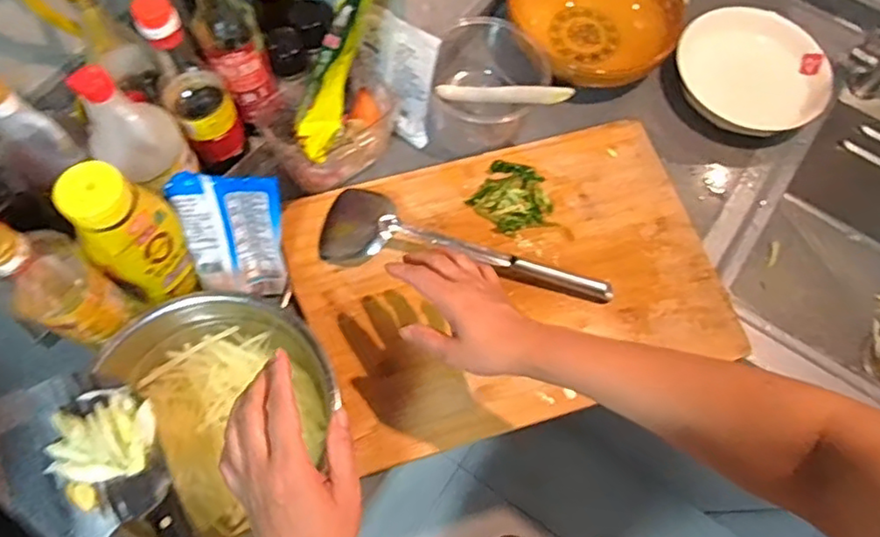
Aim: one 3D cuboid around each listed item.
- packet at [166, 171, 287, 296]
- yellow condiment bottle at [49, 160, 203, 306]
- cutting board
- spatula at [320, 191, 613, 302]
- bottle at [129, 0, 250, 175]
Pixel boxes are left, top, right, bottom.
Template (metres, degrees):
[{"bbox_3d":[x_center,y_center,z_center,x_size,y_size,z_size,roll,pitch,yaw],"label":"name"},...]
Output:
[{"bbox_3d":[-0.217,-0.032,0.652,0.102,0.141,0.016,-3,35,-11],"label":"packet"},{"bbox_3d":[-0.288,-0.028,0.598,0.064,0.187,0.057,-14,69,-8],"label":"yellow condiment bottle"},{"bbox_3d":[0.080,0.010,0.719,0.463,0.027,0.320,-15,69,-8],"label":"cutting board"},{"bbox_3d":[0.022,-0.008,0.704,0.337,0.041,0.089,20,68,6],"label":"spatula"},{"bbox_3d":[-0.264,-0.199,0.674,0.067,0.233,0.082,-24,71,-12],"label":"bottle"}]

